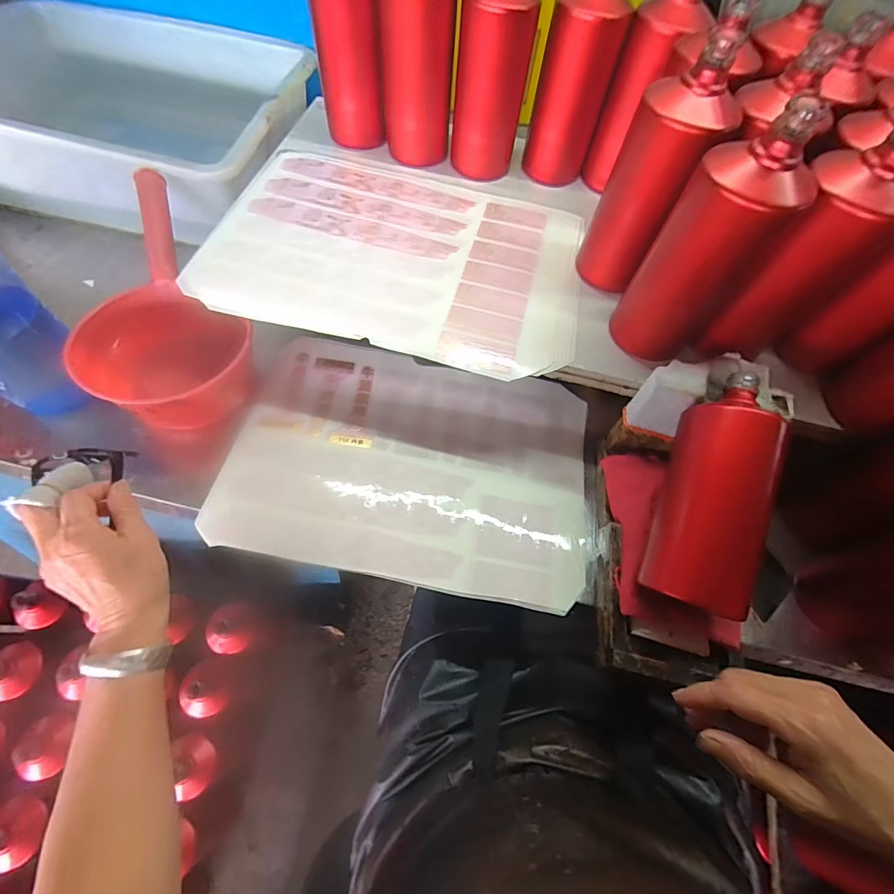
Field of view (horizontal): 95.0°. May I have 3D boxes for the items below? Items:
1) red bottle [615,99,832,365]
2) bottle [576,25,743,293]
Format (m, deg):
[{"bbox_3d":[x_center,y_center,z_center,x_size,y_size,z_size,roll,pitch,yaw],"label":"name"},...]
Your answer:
[{"bbox_3d":[0.216,-0.158,0.343,0.070,0.192,0.072,-27,69,-15],"label":"red bottle"},{"bbox_3d":[0.190,-0.246,0.383,0.076,0.187,0.072,24,66,8],"label":"bottle"}]

